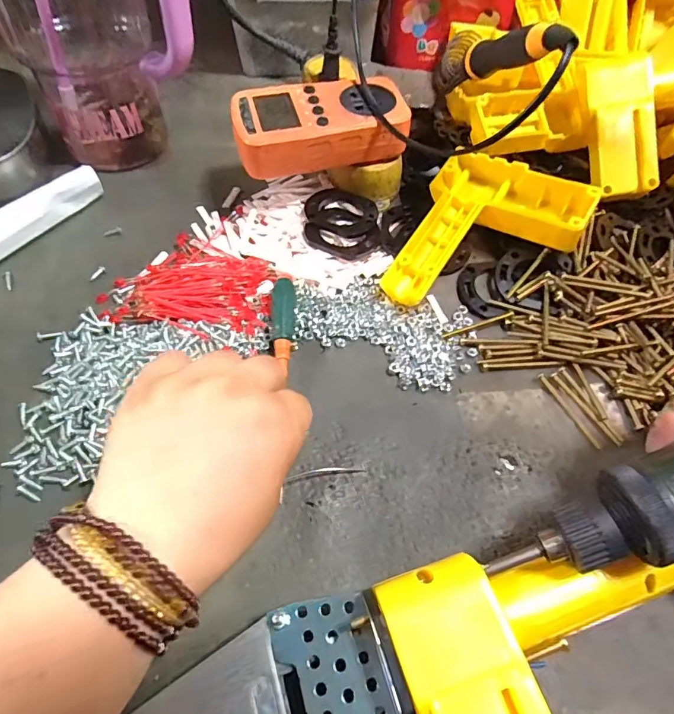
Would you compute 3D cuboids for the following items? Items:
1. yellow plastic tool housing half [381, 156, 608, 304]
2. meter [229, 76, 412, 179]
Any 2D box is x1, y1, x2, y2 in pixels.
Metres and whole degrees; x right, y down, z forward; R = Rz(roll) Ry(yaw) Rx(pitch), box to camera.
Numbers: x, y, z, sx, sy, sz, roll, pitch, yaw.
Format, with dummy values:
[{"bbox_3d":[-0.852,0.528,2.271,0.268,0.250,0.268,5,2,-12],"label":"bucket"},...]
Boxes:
[{"bbox_3d":[0.107,-0.086,0.336,0.117,0.042,0.147,32,64,17],"label":"yellow plastic tool housing half"},{"bbox_3d":[-0.013,-0.177,0.349,0.126,0.031,0.066,-13,60,-9],"label":"meter"}]

